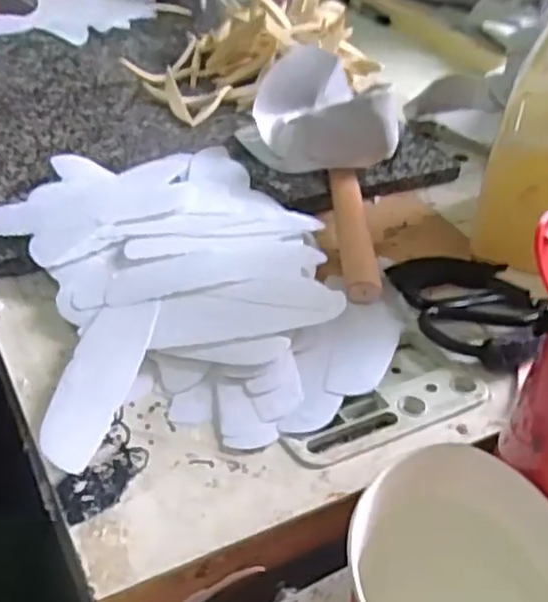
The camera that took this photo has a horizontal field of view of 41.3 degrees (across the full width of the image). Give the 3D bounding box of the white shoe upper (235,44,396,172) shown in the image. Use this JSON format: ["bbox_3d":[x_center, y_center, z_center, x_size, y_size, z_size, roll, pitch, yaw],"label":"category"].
[{"bbox_3d":[0.041,-0.164,0.645,0.109,0.073,0.116,-15,45,-25],"label":"white shoe upper"}]

